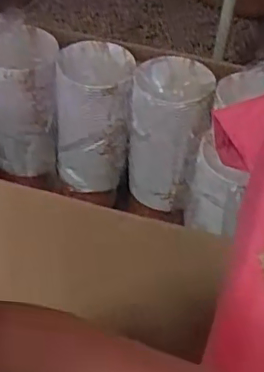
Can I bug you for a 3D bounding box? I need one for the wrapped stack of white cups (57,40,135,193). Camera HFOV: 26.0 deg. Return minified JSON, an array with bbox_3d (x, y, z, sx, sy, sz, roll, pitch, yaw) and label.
[{"bbox_3d":[-0.083,-0.147,1.268,0.154,0.296,0.151,4,45,-1],"label":"wrapped stack of white cups"}]

